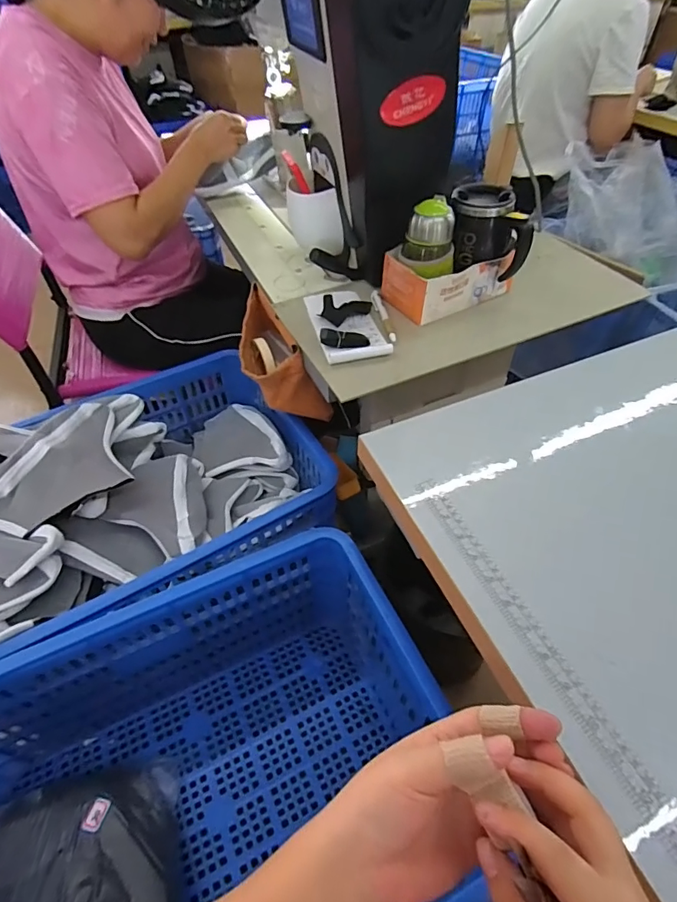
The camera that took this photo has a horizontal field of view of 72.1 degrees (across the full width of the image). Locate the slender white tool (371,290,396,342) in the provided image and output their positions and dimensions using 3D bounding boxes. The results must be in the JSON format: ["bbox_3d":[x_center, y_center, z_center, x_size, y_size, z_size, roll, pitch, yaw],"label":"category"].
[{"bbox_3d":[0.067,-0.202,0.691,0.014,0.008,0.133,-8,49,-7],"label":"slender white tool"}]

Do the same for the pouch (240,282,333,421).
[{"bbox_3d":[-0.109,-0.152,0.771,0.101,0.141,0.224,-23,53,-18],"label":"pouch"}]

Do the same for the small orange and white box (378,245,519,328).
[{"bbox_3d":[0.170,-0.270,0.711,0.191,0.069,0.106,-25,53,-20],"label":"small orange and white box"}]

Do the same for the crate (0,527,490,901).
[{"bbox_3d":[-0.177,0.422,0.580,0.602,0.296,0.406,-24,53,-19],"label":"crate"}]

